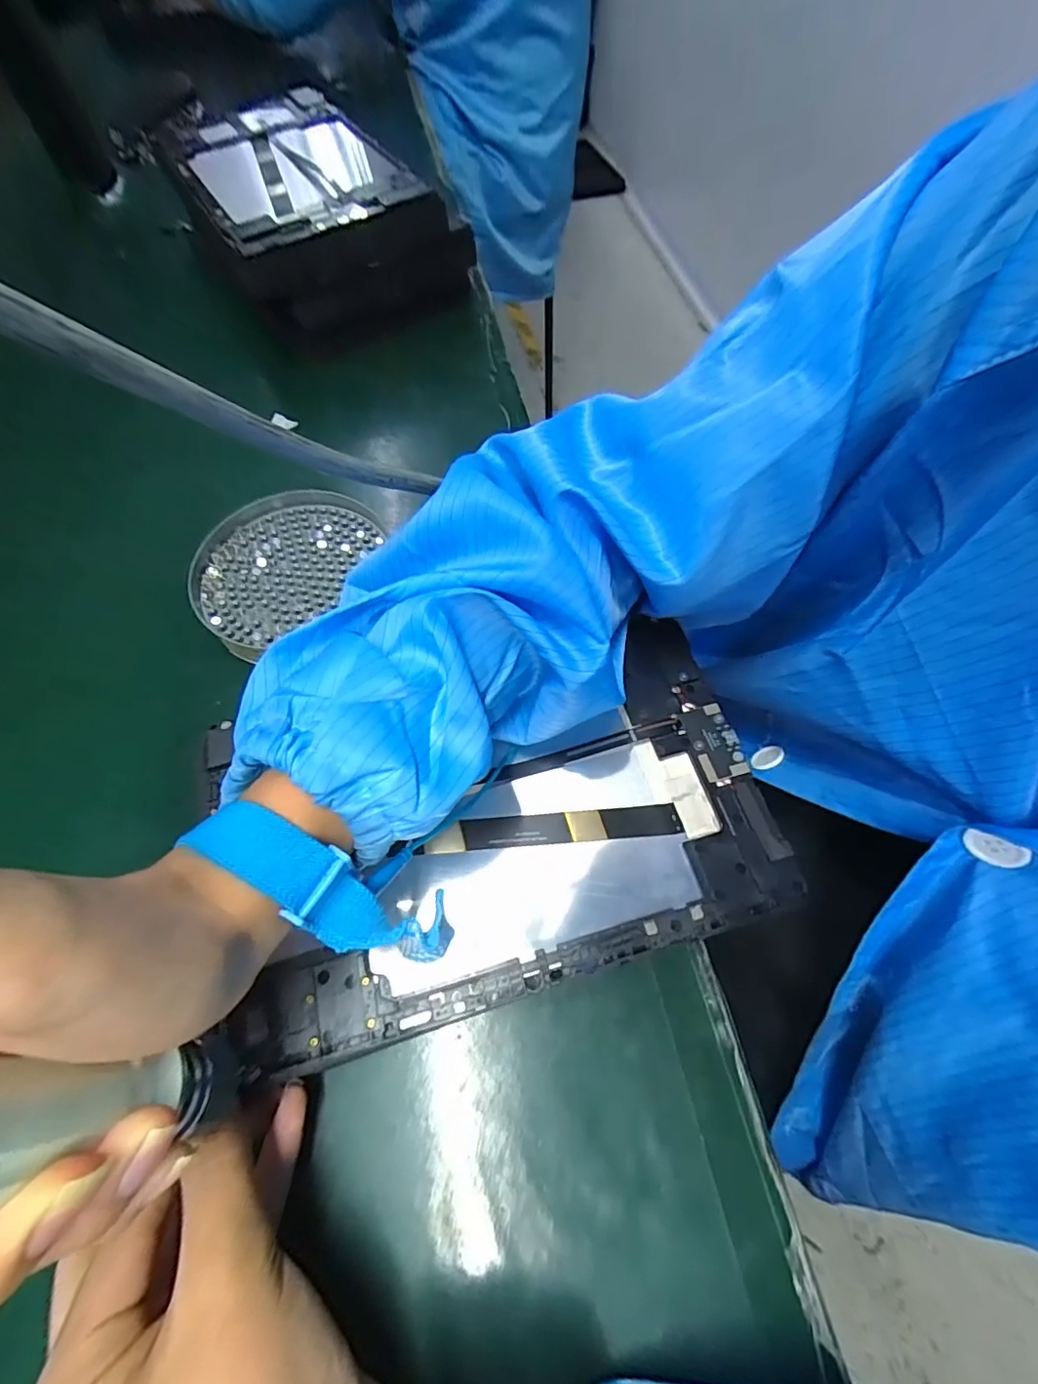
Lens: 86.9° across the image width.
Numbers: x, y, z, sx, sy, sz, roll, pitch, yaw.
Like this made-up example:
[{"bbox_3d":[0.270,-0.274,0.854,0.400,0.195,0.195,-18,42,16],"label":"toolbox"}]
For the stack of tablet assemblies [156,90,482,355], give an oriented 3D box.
[{"bbox_3d":[-0.173,-0.388,0.448,0.175,0.069,0.244,-34,67,-16],"label":"stack of tablet assemblies"}]

